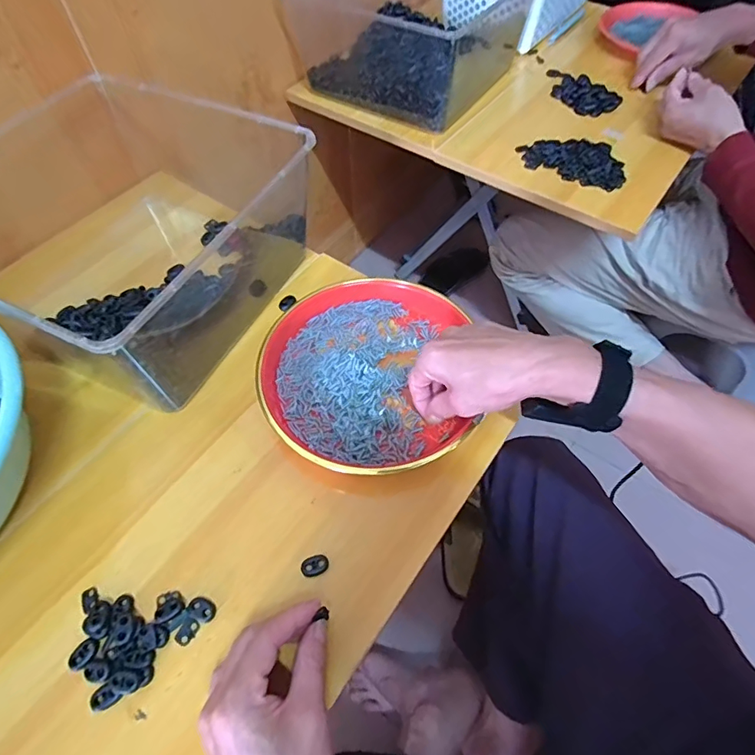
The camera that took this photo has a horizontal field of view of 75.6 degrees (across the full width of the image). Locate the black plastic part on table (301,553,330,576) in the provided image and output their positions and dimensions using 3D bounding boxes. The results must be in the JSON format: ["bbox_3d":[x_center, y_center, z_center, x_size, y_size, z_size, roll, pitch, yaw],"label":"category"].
[{"bbox_3d":[-0.051,0.154,0.399,0.022,0.004,0.015,-18,59,-11],"label":"black plastic part on table"}]

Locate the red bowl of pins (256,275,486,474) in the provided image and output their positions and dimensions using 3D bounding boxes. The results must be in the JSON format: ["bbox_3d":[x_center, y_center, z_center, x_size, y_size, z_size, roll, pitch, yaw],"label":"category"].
[{"bbox_3d":[-0.015,-0.012,0.478,0.195,0.026,0.217,1,58,1],"label":"red bowl of pins"}]

